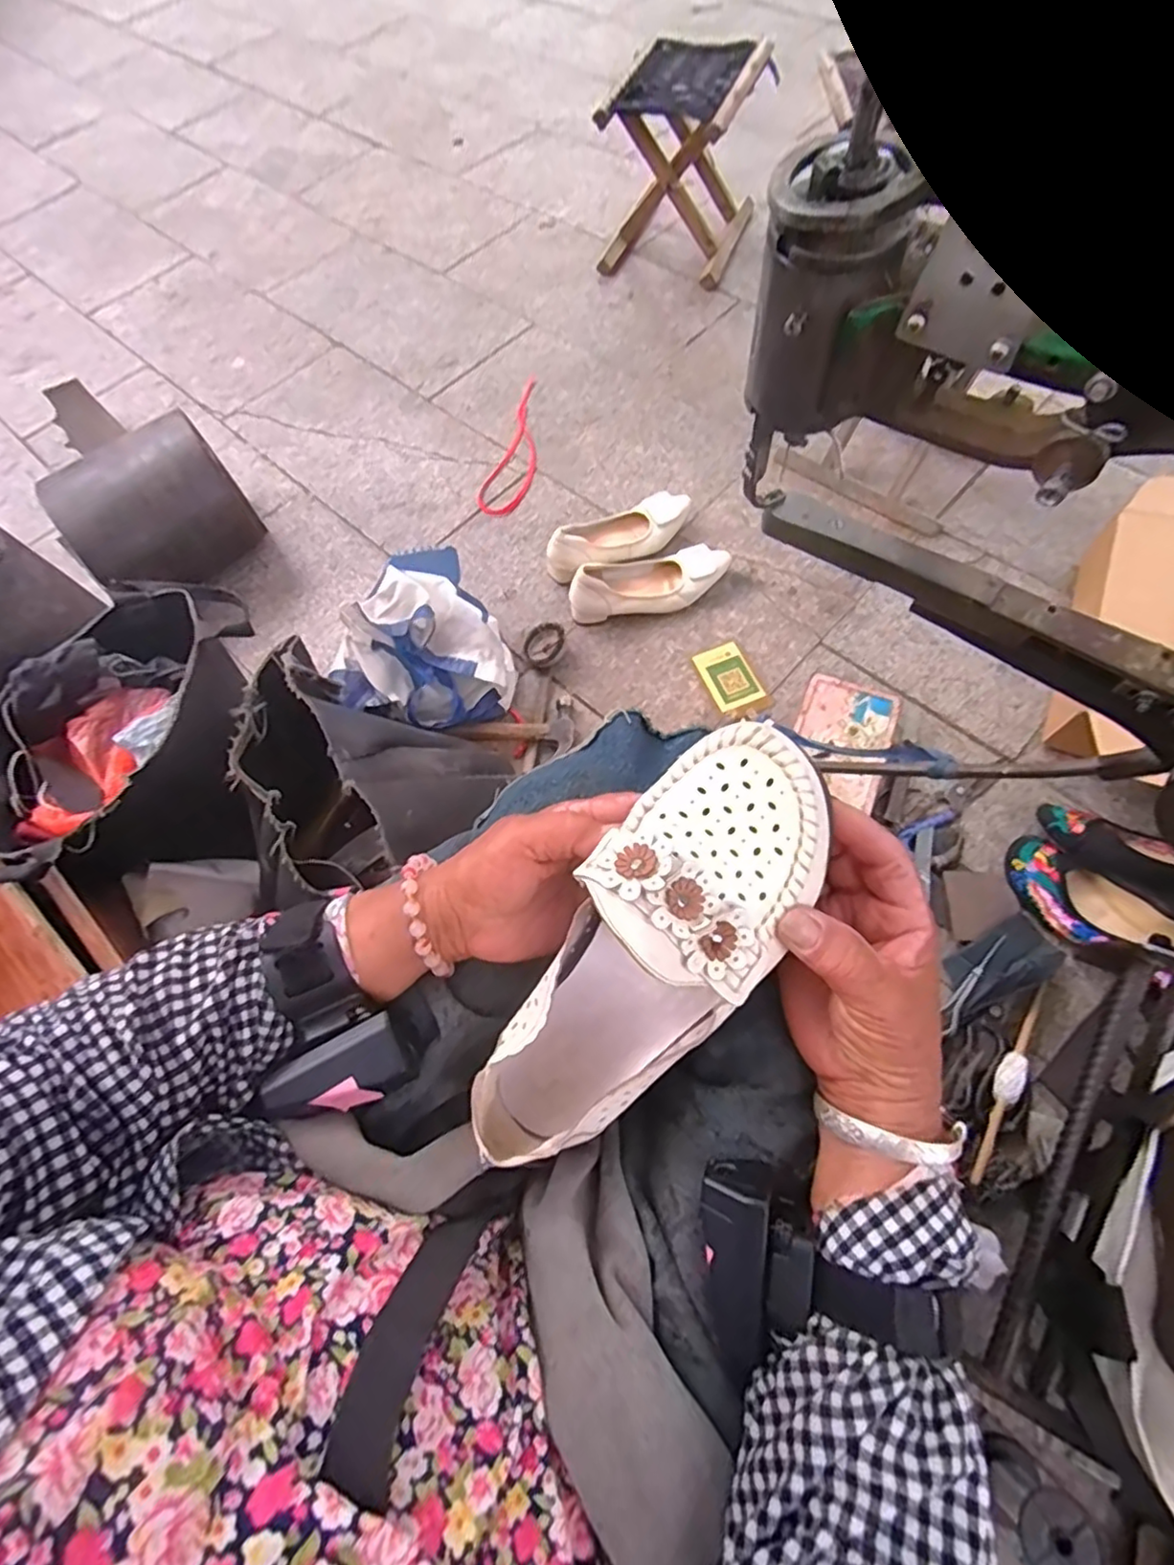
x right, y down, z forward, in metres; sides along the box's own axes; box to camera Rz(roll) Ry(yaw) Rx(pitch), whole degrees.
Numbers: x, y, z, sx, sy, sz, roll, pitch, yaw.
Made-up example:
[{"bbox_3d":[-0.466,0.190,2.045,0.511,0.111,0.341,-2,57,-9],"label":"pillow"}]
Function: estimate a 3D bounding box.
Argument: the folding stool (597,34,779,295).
[{"bbox_3d":[0.178,-1.122,1.122,0.244,0.242,0.255,22,69,12],"label":"folding stool"}]

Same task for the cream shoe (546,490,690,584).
[{"bbox_3d":[0.052,-0.380,0.935,0.232,0.073,0.088,-30,68,-11],"label":"cream shoe"}]

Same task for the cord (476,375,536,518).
[{"bbox_3d":[-0.113,-0.587,1.083,0.079,0.017,0.331,13,67,8],"label":"cord"}]

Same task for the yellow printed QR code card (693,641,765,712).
[{"bbox_3d":[0.196,-0.148,0.865,0.067,0.005,0.097,-24,70,-6],"label":"yellow printed QR code card"}]

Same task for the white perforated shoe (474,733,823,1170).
[{"bbox_3d":[0.022,0.084,0.271,0.078,0.054,0.228,36,110,17],"label":"white perforated shoe"}]

